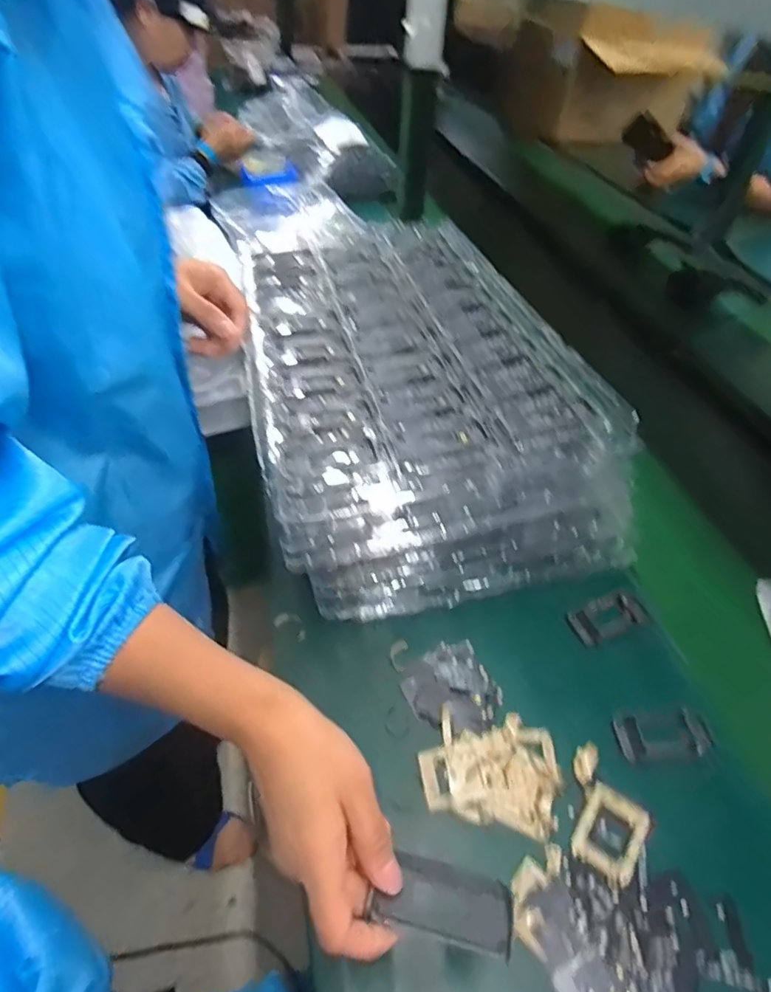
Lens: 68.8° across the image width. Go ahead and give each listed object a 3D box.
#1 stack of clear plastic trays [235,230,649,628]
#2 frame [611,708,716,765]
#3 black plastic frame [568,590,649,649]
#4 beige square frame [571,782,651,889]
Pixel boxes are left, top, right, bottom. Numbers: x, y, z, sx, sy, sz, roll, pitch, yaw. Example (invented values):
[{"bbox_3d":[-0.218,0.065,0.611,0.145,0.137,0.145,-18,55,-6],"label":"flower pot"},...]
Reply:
[{"bbox_3d":[0.011,-0.124,0.637,0.314,0.167,0.492,-10,47,-14],"label":"stack of clear plastic trays"},{"bbox_3d":[0.221,0.192,0.451,0.076,0.016,0.037,-1,46,-5],"label":"frame"},{"bbox_3d":[0.208,0.114,0.532,0.082,0.017,0.036,-17,49,-19],"label":"black plastic frame"},{"bbox_3d":[0.162,0.240,0.402,0.042,0.005,0.058,30,51,23],"label":"beige square frame"}]

